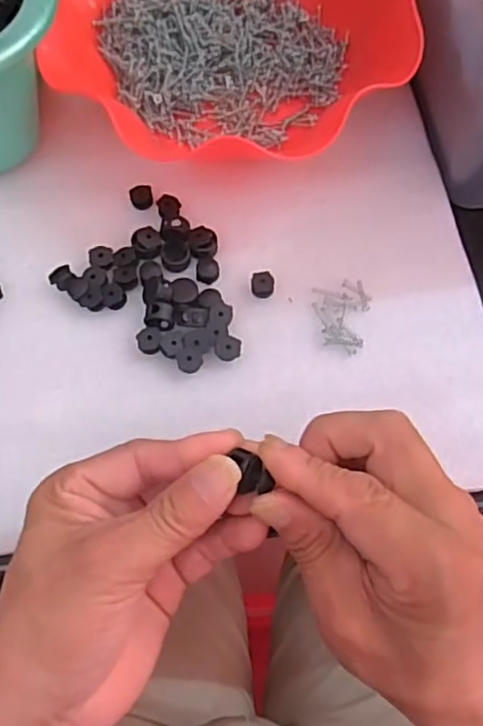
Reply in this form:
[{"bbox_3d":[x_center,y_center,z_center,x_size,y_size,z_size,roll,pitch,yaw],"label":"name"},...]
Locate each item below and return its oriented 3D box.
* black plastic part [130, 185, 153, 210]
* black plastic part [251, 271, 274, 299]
[{"bbox_3d":[-0.060,-0.099,0.386,0.013,0.007,0.014,1,66,-1],"label":"black plastic part"},{"bbox_3d":[0.012,-0.044,0.362,0.013,0.008,0.013,1,66,-1],"label":"black plastic part"}]

